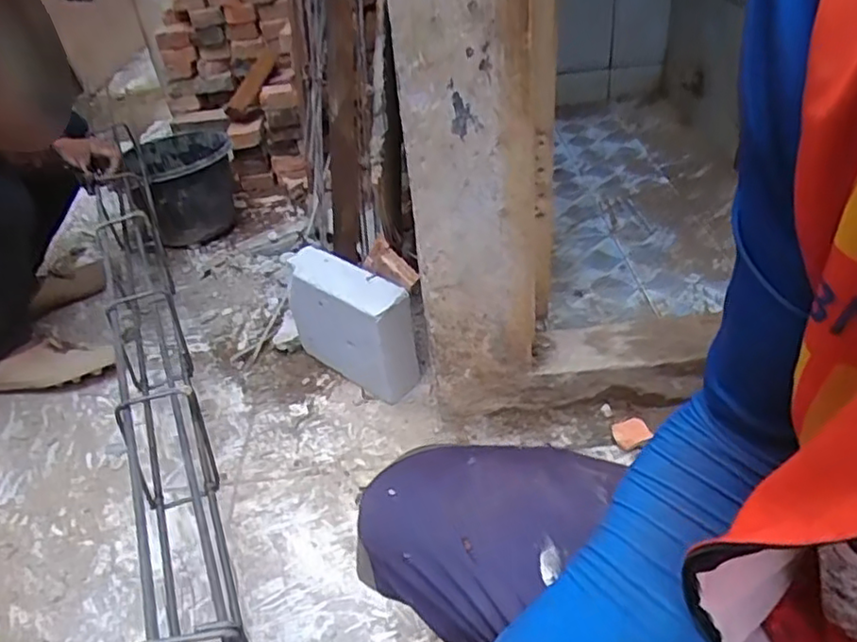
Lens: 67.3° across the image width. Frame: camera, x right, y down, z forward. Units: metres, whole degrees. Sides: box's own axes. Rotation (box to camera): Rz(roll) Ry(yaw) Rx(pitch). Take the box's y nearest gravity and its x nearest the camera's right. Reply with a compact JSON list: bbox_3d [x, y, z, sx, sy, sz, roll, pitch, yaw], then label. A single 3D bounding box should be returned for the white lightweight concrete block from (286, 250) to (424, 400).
[{"bbox_3d":[-0.128,0.008,1.088,0.232,0.212,0.086,27,49,36],"label":"white lightweight concrete block"}]

